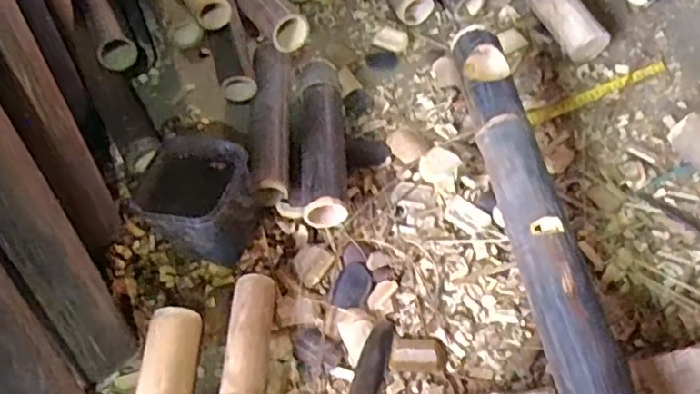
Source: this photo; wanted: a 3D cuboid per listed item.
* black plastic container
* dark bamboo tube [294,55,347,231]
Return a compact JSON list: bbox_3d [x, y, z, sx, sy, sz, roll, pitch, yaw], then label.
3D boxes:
[{"bbox_3d":[-0.181,0.012,0.743,0.111,0.120,0.115,8,57,10],"label":"black plastic container"},{"bbox_3d":[-0.038,-0.081,0.826,0.062,0.066,0.273,-6,56,-1],"label":"dark bamboo tube"}]

